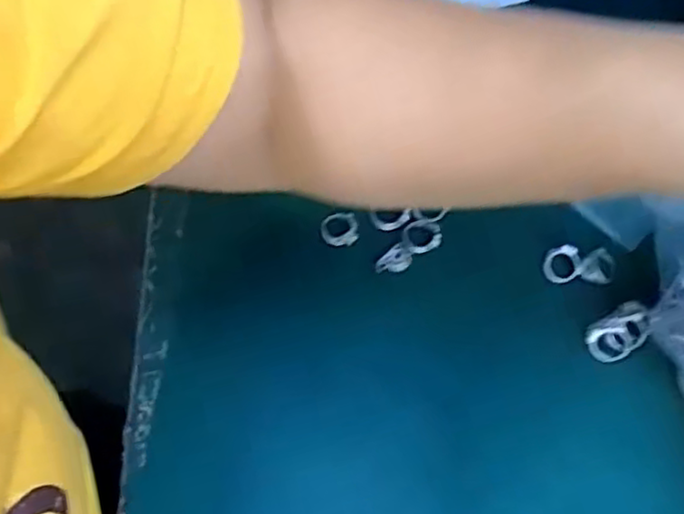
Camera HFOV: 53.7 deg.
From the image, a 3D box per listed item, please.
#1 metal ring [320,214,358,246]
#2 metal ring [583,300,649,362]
[{"bbox_3d":[-0.002,-0.017,0.409,0.022,0.006,0.021,-2,65,5],"label":"metal ring"},{"bbox_3d":[0.159,0.044,0.388,0.038,0.016,0.024,-31,70,-17],"label":"metal ring"}]

